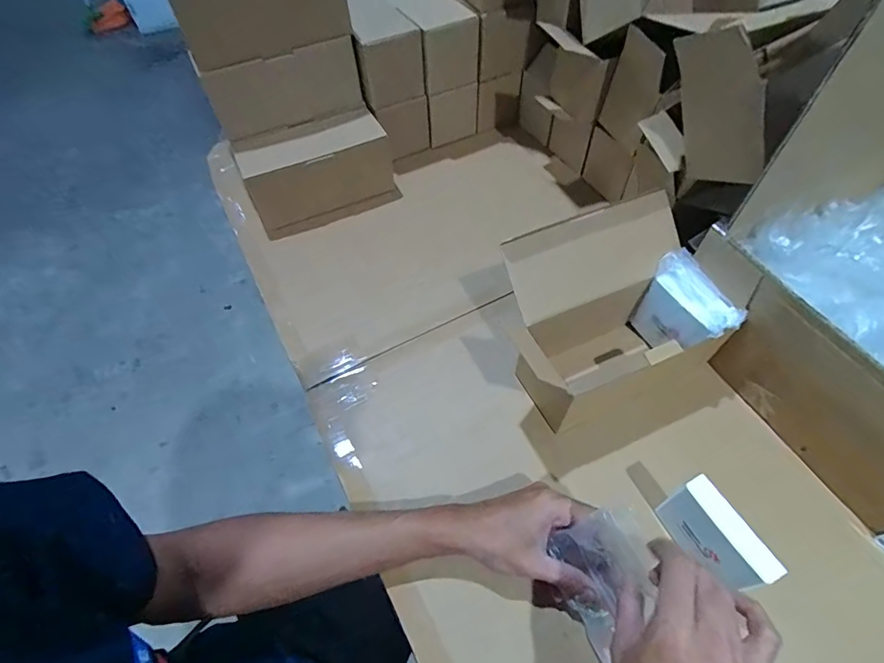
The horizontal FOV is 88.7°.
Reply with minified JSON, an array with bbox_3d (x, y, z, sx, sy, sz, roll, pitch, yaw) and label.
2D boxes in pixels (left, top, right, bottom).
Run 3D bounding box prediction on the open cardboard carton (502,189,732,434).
[{"bbox_3d":[0.183,-0.022,0.502,0.201,0.156,0.147,-17,52,-12],"label":"open cardboard carton"}]

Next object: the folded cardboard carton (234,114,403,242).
[{"bbox_3d":[-0.179,-0.239,0.700,0.229,0.120,0.079,-22,53,-15],"label":"folded cardboard carton"}]

